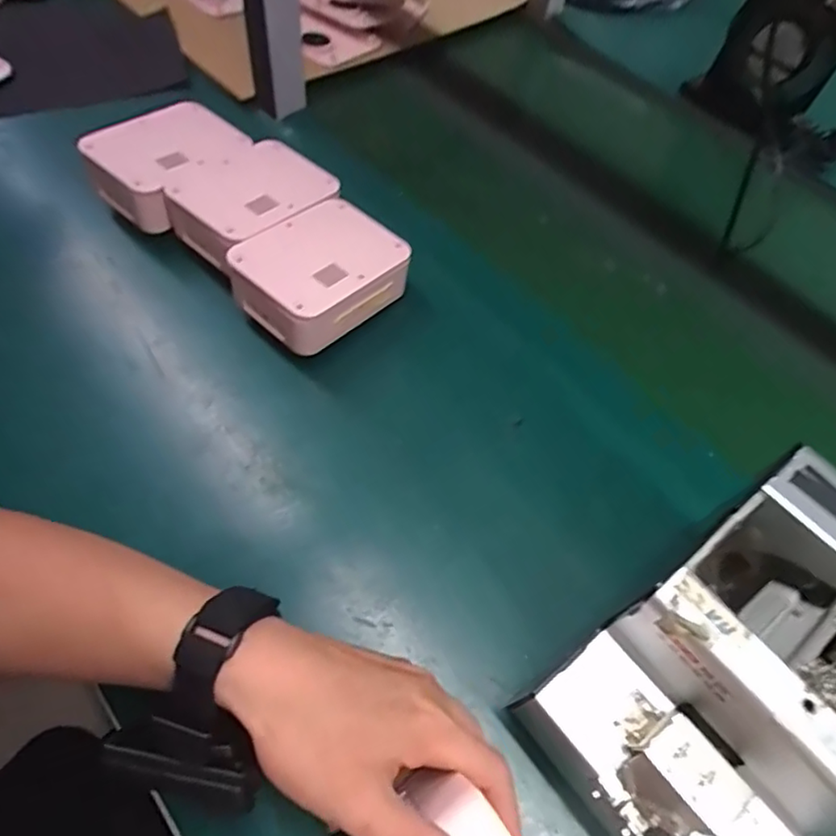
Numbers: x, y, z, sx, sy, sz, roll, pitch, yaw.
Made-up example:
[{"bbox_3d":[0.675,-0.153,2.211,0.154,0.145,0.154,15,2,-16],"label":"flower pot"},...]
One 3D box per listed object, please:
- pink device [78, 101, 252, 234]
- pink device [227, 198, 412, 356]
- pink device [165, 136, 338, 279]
[{"bbox_3d":[-0.235,-0.240,0.567,0.106,0.049,0.132,34,61,18],"label":"pink device"},{"bbox_3d":[-0.081,-0.123,0.501,0.130,0.049,0.102,-38,68,-25],"label":"pink device"},{"bbox_3d":[-0.146,-0.193,0.537,0.130,0.048,0.114,-37,68,-25],"label":"pink device"}]

